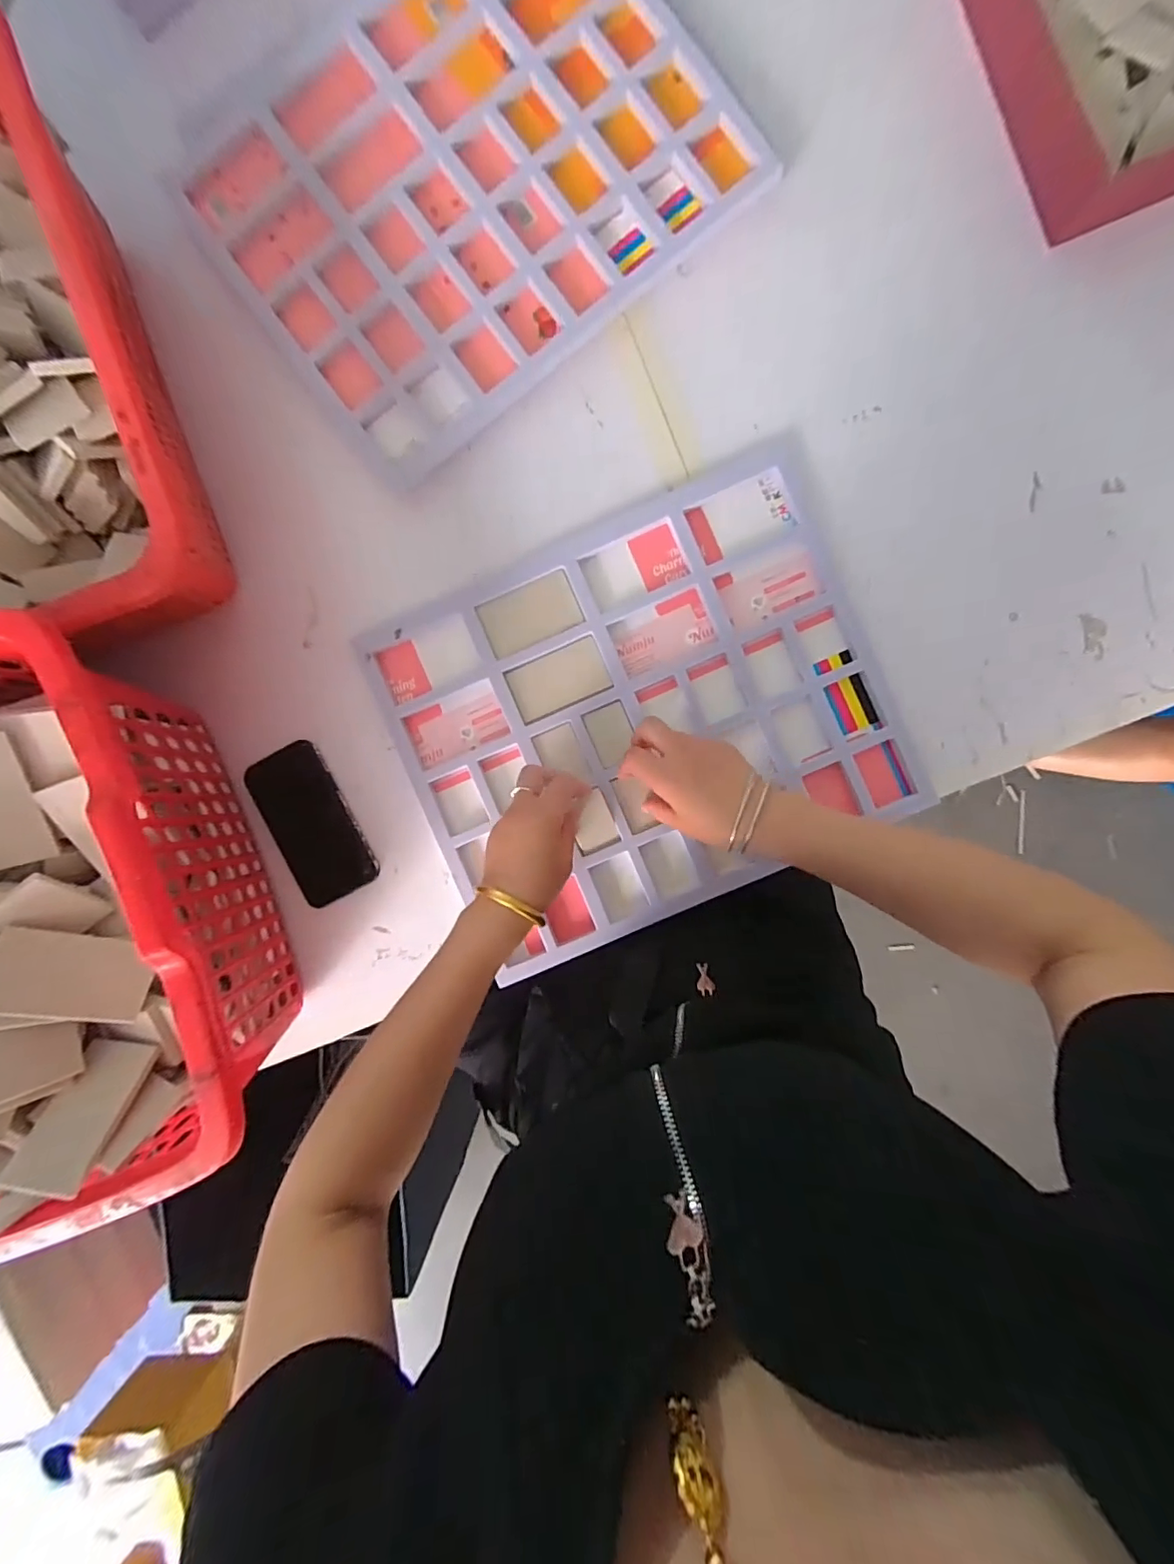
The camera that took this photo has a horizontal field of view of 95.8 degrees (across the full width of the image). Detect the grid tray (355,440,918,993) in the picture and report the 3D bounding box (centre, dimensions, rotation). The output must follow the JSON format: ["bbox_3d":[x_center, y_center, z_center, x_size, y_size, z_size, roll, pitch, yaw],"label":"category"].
[{"bbox_3d":[0.052,-0.061,0.483,0.424,0.031,0.347,-24,93,4],"label":"grid tray"}]

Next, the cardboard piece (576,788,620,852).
[{"bbox_3d":[0.005,0.036,0.484,0.036,0.004,0.048,-22,93,4],"label":"cardboard piece"}]

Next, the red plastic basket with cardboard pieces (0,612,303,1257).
[{"bbox_3d":[-0.525,0.142,0.419,0.541,0.184,0.381,-17,90,3],"label":"red plastic basket with cardboard pieces"}]

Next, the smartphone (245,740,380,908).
[{"bbox_3d":[-0.255,0.040,0.492,0.071,0.007,0.143,-27,96,-7],"label":"smartphone"}]

